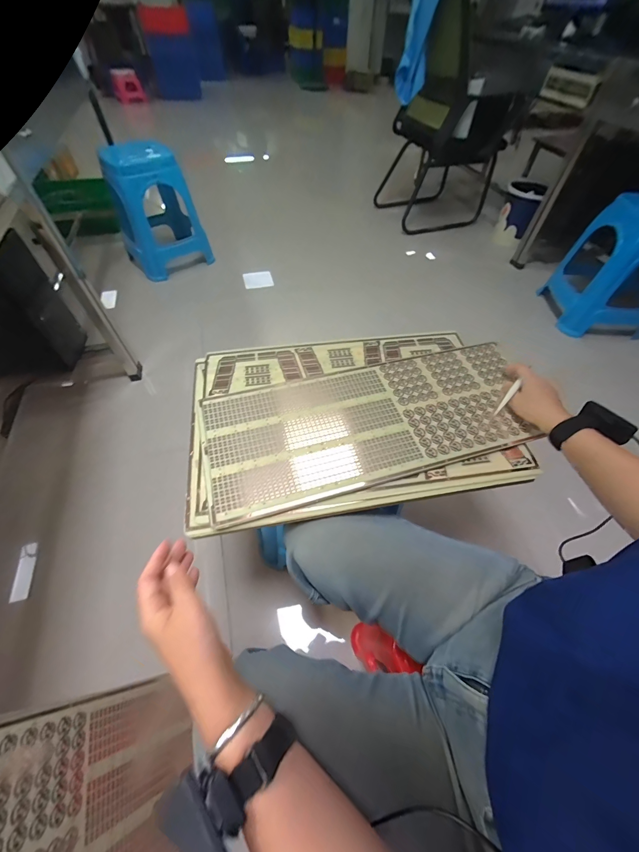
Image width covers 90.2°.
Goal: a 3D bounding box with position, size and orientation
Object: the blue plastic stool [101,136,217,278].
[{"bbox_3d":[-0.765,-0.999,1.472,0.354,0.422,0.370,-23,59,-17],"label":"blue plastic stool"}]

